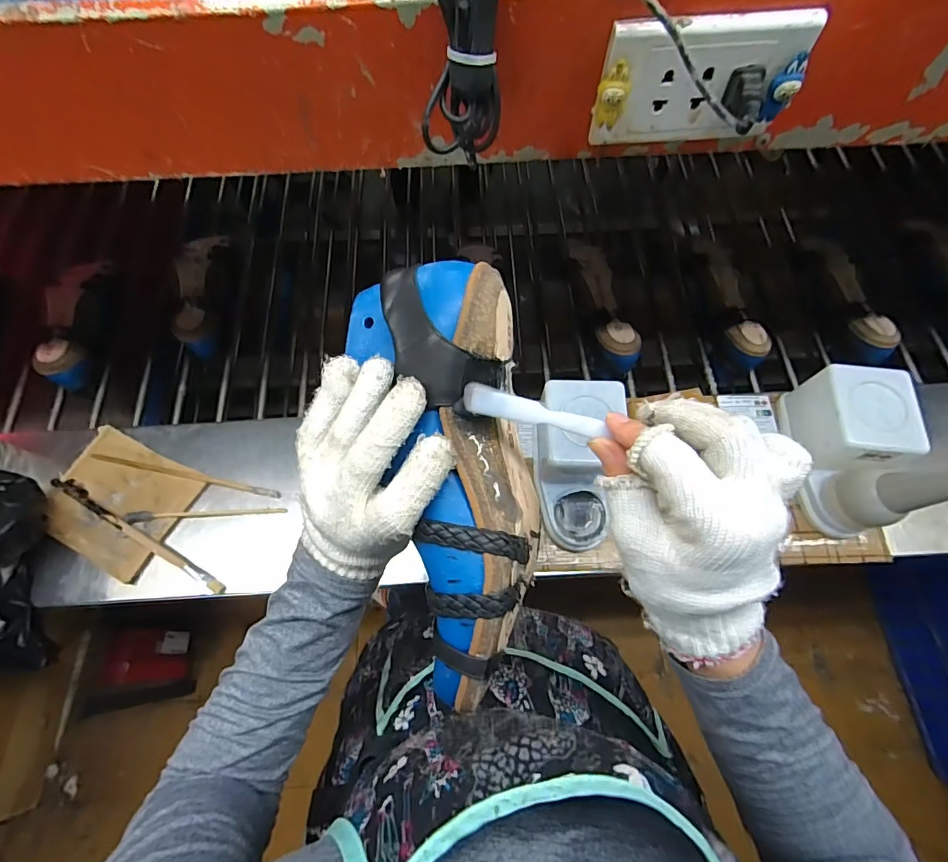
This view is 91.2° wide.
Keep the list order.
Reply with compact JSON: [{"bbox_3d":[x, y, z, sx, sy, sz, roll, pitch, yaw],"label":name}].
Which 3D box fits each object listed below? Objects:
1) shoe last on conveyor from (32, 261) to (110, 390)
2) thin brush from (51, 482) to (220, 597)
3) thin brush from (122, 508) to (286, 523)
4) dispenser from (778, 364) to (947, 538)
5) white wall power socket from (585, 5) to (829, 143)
[{"bbox_3d":[-0.624,-0.173,0.744,0.075,0.075,0.241,-8,67,-3],"label":"shoe last on conveyor"},{"bbox_3d":[-0.432,0.126,0.588,0.279,0.012,0.017,27,70,12],"label":"thin brush"},{"bbox_3d":[-0.351,0.110,0.615,0.191,0.004,0.013,0,66,-13],"label":"thin brush"},{"bbox_3d":[0.464,0.014,0.544,0.098,0.147,0.186,4,67,3],"label":"dispenser"},{"bbox_3d":[0.136,-0.210,0.286,0.118,0.069,0.020,-4,66,-1],"label":"white wall power socket"}]

